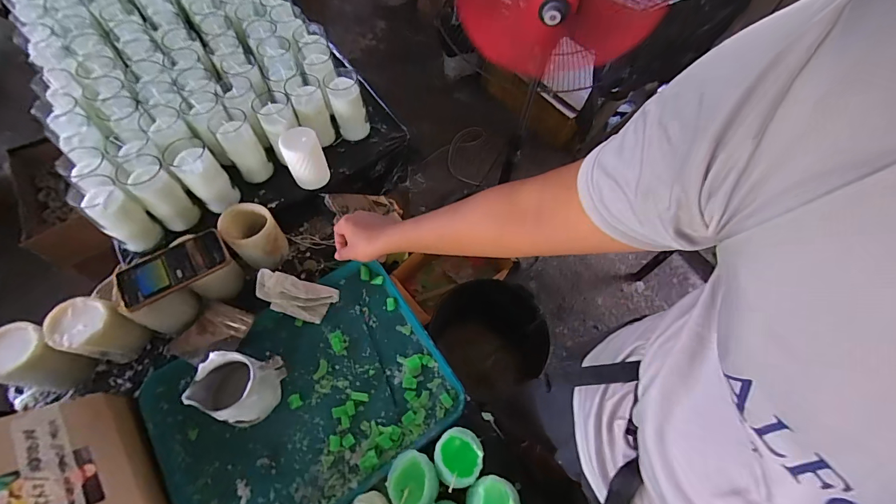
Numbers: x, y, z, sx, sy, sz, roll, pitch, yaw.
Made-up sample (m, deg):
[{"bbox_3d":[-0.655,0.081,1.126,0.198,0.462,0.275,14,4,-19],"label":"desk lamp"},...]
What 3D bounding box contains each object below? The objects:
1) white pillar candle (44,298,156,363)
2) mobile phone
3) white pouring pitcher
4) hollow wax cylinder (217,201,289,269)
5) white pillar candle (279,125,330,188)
[{"bbox_3d":[-0.550,0.129,0.614,0.083,0.111,0.082,19,63,7],"label":"white pillar candle"},{"bbox_3d":[-0.441,0.025,0.617,0.156,0.015,0.083,-29,68,-17],"label":"mobile phone"},{"bbox_3d":[-0.315,0.203,0.584,0.101,0.107,0.102,19,63,7],"label":"white pouring pitcher"},{"bbox_3d":[-0.344,-0.022,0.693,0.082,0.109,0.084,1,62,-3],"label":"hollow wax cylinder"},{"bbox_3d":[-0.276,-0.181,0.746,0.071,0.100,0.067,-15,64,-11],"label":"white pillar candle"}]

